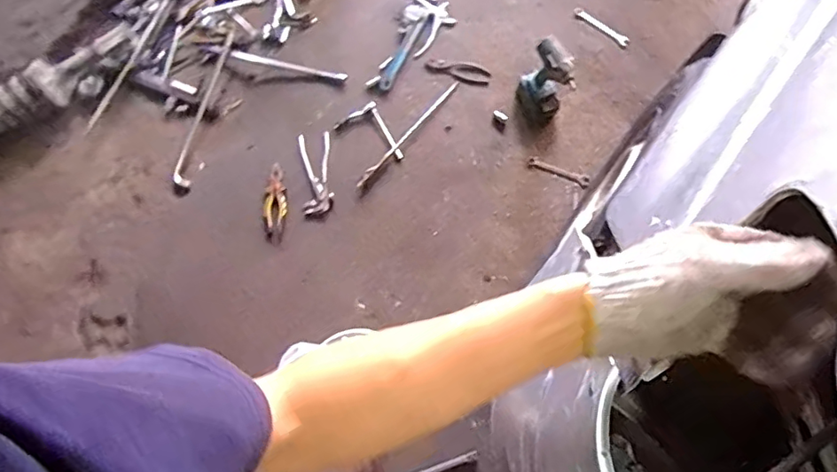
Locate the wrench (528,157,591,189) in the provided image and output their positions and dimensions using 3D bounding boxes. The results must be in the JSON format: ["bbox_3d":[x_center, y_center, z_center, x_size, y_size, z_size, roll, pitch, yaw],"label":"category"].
[{"bbox_3d":[0.404,-0.184,1.572,0.178,0.013,0.038,19,78,6],"label":"wrench"}]

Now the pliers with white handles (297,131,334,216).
[{"bbox_3d":[-0.290,-0.181,1.565,0.091,0.036,0.247,-8,76,-3],"label":"pliers with white handles"}]

